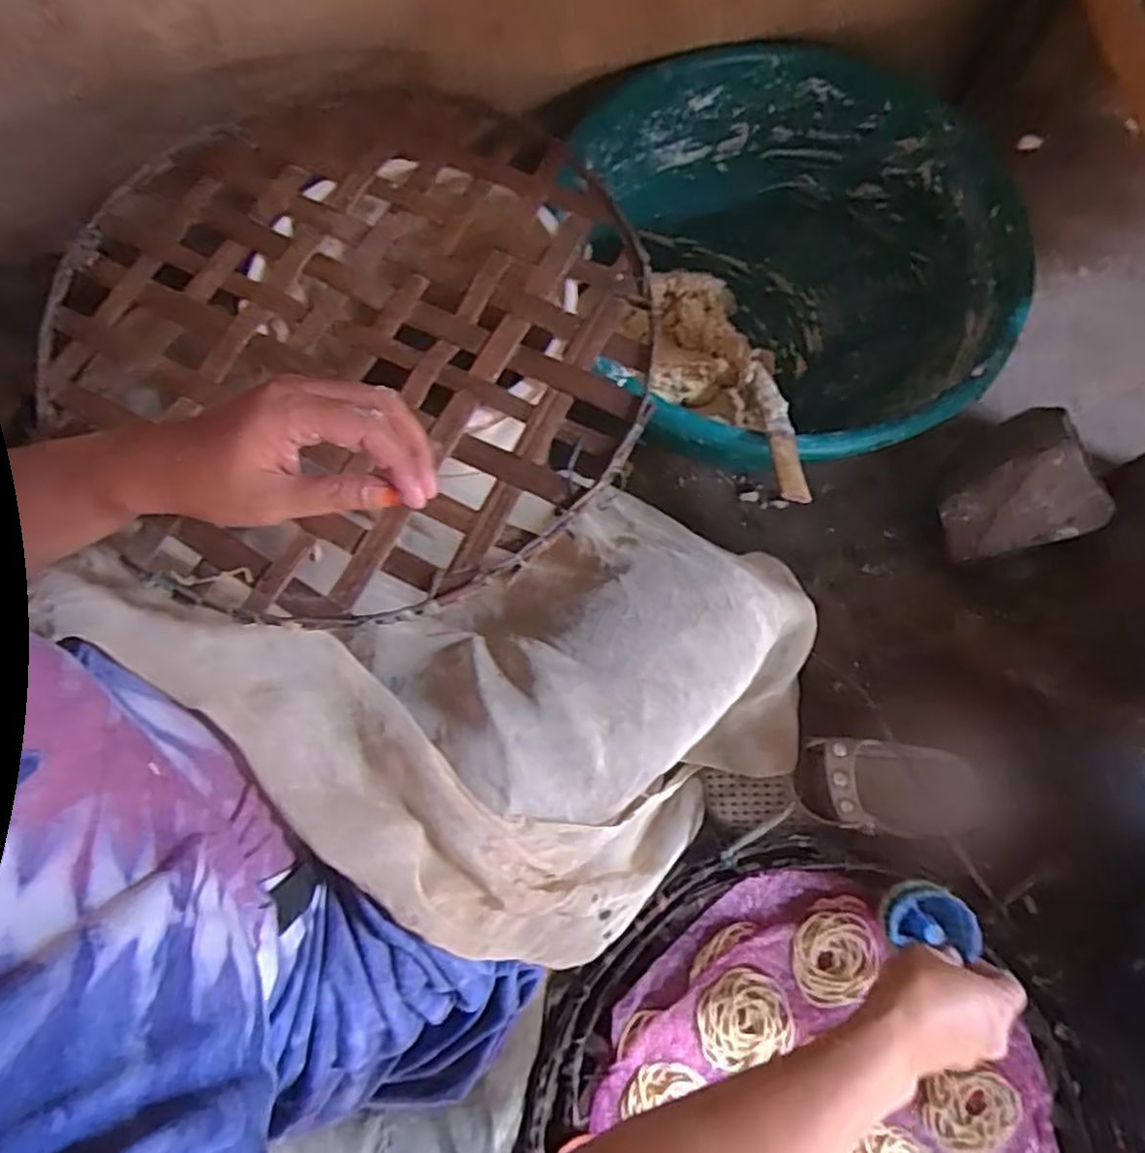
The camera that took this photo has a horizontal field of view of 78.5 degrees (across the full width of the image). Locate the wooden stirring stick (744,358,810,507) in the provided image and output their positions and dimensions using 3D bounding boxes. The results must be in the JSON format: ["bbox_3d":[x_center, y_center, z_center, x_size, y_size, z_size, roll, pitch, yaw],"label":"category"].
[{"bbox_3d":[0.163,-0.124,0.563,0.027,0.010,0.200,5,44,0],"label":"wooden stirring stick"}]

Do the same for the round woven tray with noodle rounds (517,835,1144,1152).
[{"bbox_3d":[0.204,0.427,0.512,0.408,0.060,0.444,0,73,-1],"label":"round woven tray with noodle rounds"}]

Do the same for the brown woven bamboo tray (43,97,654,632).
[{"bbox_3d":[-0.138,-0.164,0.478,0.382,0.025,0.384,-32,76,-10],"label":"brown woven bamboo tray"}]

